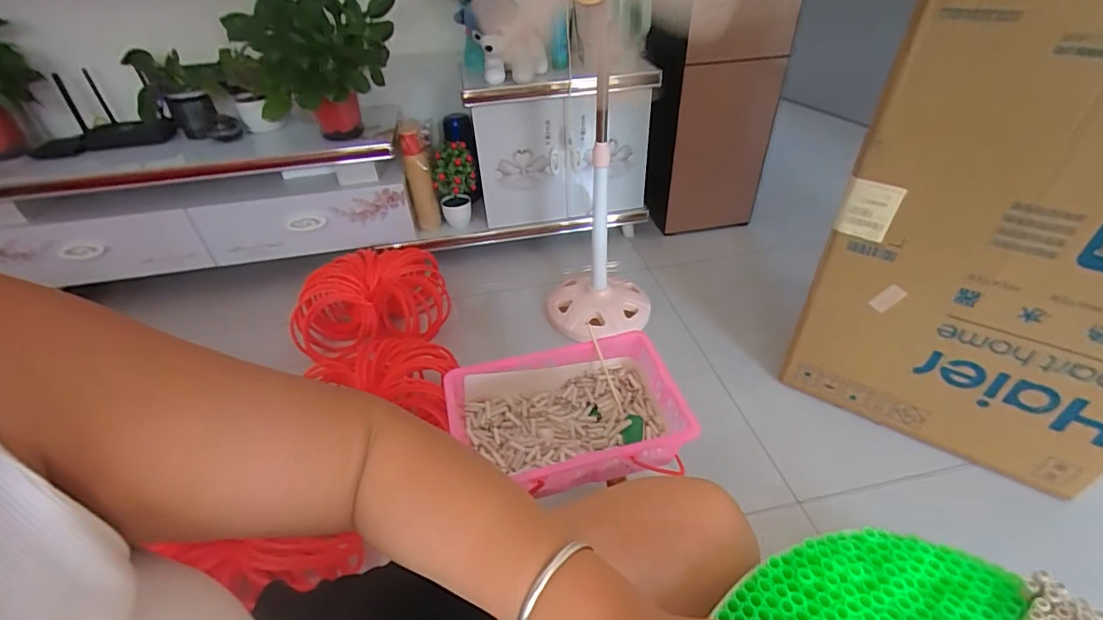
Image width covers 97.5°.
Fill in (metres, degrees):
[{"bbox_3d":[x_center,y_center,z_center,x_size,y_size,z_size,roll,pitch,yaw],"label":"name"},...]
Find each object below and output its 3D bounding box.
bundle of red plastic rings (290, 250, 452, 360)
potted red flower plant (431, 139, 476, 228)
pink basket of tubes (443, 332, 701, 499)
[{"bbox_3d":[-0.469,-0.032,1.302,0.392,0.205,0.223,-3,39,0],"label":"bundle of red plastic rings"},{"bbox_3d":[-0.272,-0.349,1.380,0.118,0.229,0.094,-13,40,-12],"label":"potted red flower plant"},{"bbox_3d":[0.026,0.156,0.700,0.320,0.099,0.202,-12,40,-10],"label":"pink basket of tubes"}]

